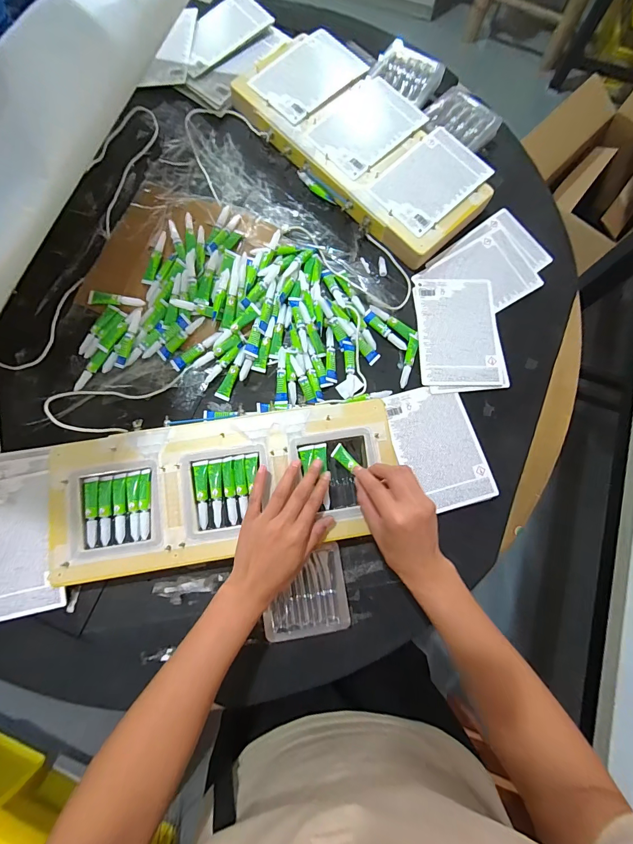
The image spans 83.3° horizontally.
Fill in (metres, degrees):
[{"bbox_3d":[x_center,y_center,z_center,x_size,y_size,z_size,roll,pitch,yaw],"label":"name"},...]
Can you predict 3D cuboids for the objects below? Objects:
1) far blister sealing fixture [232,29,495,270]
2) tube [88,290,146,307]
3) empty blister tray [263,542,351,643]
[{"bbox_3d":[0.073,-0.442,0.565,0.199,0.038,0.418,-41,82,-7],"label":"far blister sealing fixture"},{"bbox_3d":[-0.292,-0.177,0.516,0.082,0.009,0.019,10,77,1],"label":"tube"},{"bbox_3d":[-0.015,0.212,0.442,0.102,0.014,0.102,-10,80,-2],"label":"empty blister tray"}]

